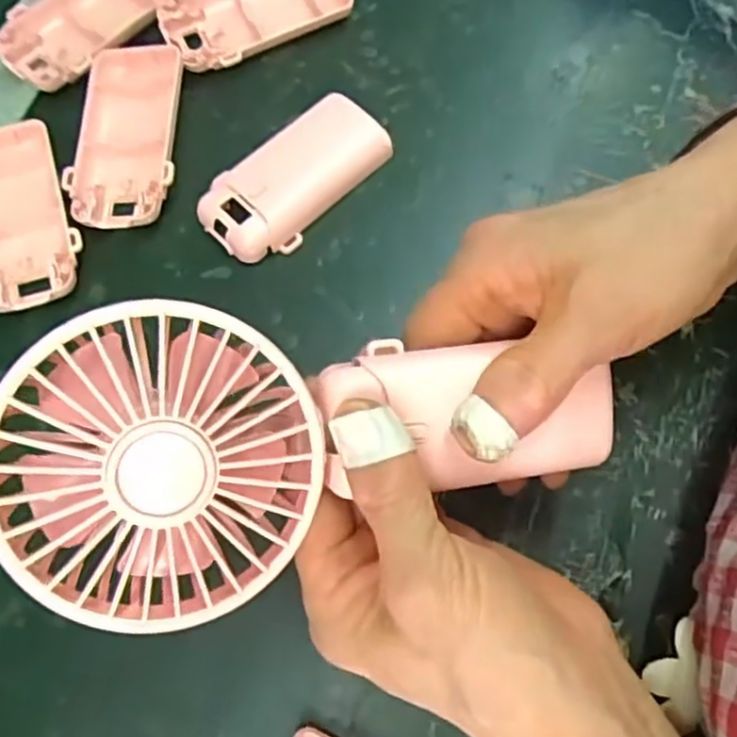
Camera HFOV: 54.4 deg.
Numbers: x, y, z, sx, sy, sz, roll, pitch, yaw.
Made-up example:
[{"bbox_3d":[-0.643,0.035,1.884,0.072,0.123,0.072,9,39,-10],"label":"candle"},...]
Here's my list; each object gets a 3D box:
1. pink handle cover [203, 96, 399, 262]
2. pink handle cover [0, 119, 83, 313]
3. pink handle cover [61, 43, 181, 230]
[{"bbox_3d":[-0.034,-0.090,0.341,0.094,0.017,0.044,-42,76,-13],"label":"pink handle cover"},{"bbox_3d":[-0.163,-0.070,0.333,0.051,0.014,0.096,-14,71,-5],"label":"pink handle cover"},{"bbox_3d":[-0.116,-0.111,0.346,0.049,0.017,0.096,-2,71,-1],"label":"pink handle cover"}]

